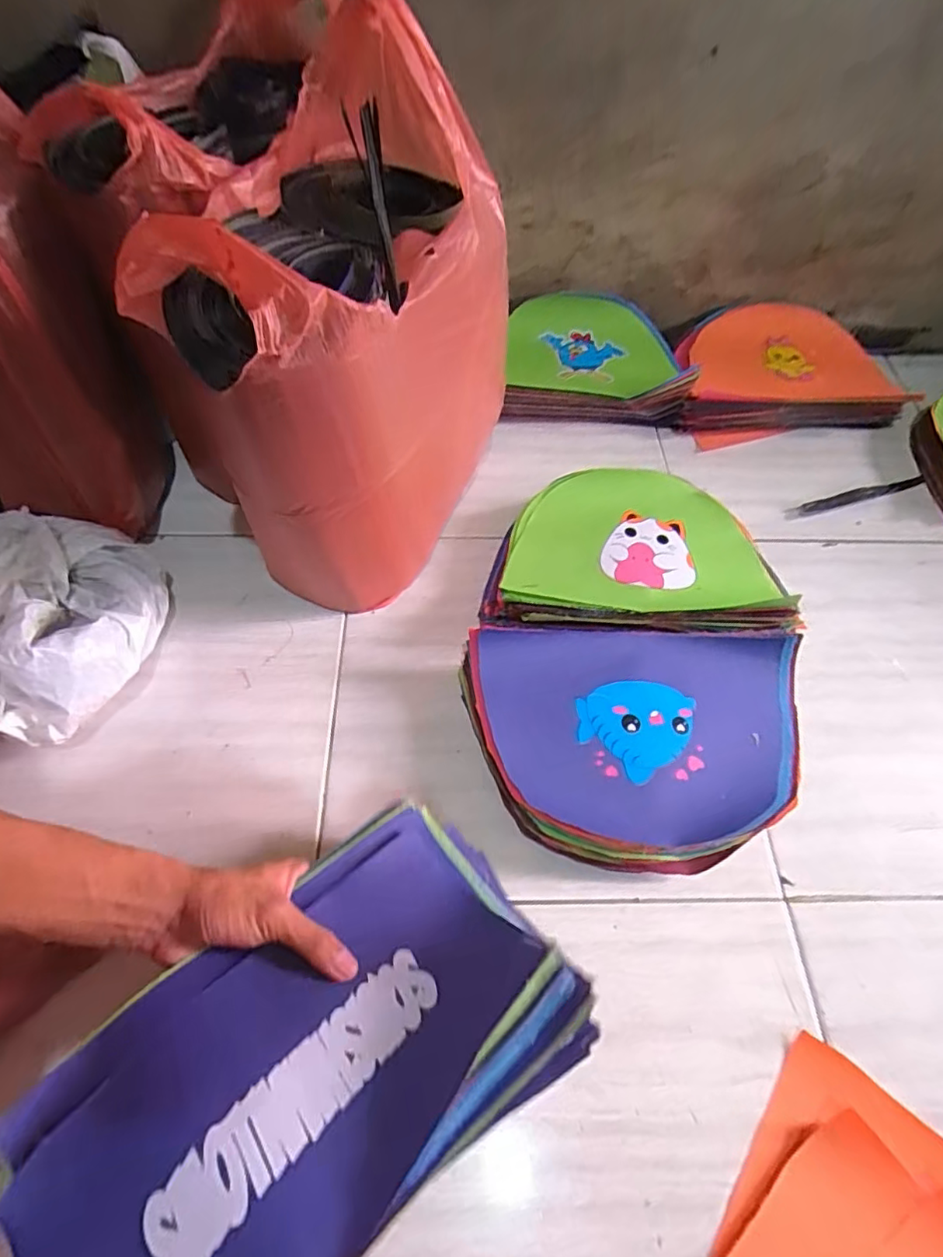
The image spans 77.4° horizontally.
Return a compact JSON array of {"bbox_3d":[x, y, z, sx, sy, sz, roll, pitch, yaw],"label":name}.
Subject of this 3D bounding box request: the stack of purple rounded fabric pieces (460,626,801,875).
[{"bbox_3d":[0.152,0.105,0.539,0.309,0.061,0.209,0,57,-2],"label":"stack of purple rounded fabric pieces"}]

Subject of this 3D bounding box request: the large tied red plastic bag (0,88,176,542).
[{"bbox_3d":[-0.419,-0.256,0.559,0.167,0.367,0.210,-27,62,-19],"label":"large tied red plastic bag"}]

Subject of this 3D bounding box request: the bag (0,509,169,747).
[{"bbox_3d":[-0.422,-0.011,0.561,0.229,0.111,0.220,10,57,4],"label":"bag"}]

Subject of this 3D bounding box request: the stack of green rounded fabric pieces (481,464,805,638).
[{"bbox_3d":[0.174,-0.079,0.648,0.298,0.056,0.210,3,57,0],"label":"stack of green rounded fabric pieces"}]

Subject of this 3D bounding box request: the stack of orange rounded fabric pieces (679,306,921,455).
[{"bbox_3d":[0.435,-0.360,0.827,0.316,0.074,0.203,-4,57,-5],"label":"stack of orange rounded fabric pieces"}]

